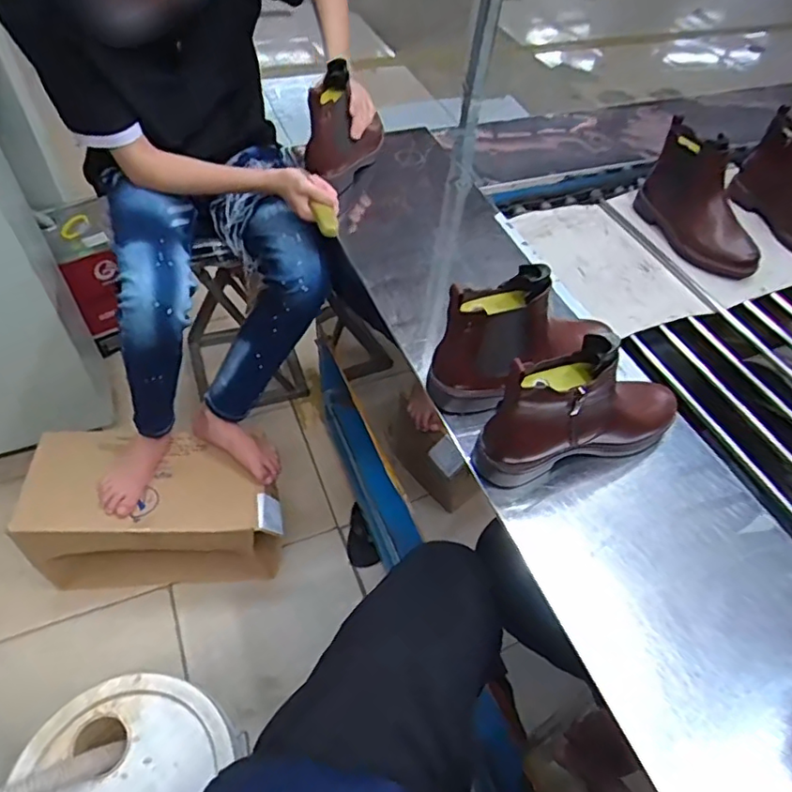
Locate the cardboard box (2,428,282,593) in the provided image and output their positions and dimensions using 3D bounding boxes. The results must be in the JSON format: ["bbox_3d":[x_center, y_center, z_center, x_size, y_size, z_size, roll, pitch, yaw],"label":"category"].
[{"bbox_3d":[-0.493,0.243,1.244,0.474,0.256,0.238,-2,52,-8],"label":"cardboard box"}]

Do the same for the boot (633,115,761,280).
[{"bbox_3d":[0.559,-0.359,1.029,0.116,0.168,0.260,-19,56,-20],"label":"boot"}]

